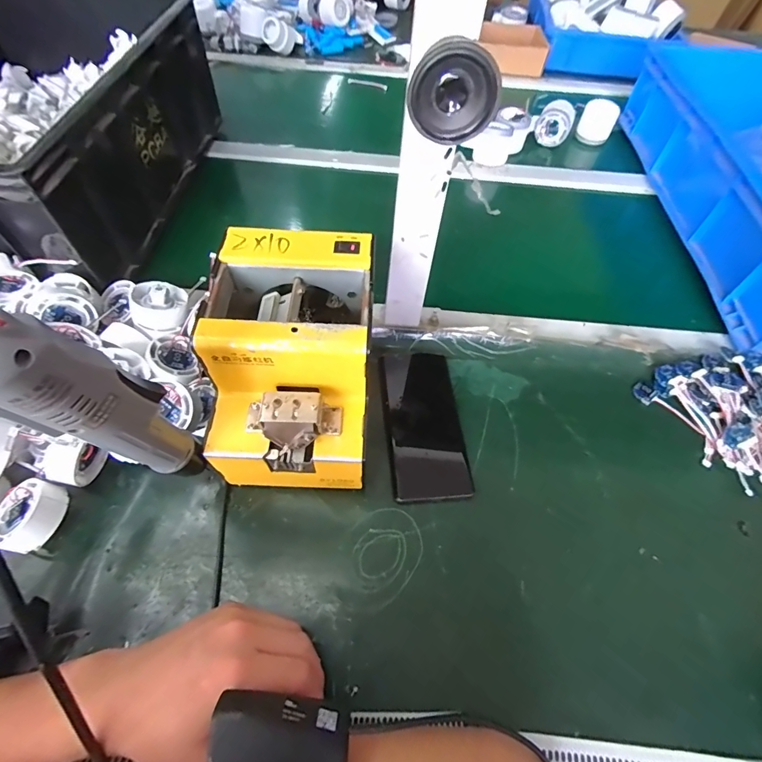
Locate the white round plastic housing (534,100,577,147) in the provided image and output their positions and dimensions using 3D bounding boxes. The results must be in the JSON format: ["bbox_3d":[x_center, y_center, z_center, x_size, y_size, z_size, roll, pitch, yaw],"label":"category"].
[{"bbox_3d":[0.307,-0.455,0.716,0.060,0.059,0.044,24,60,12],"label":"white round plastic housing"}]

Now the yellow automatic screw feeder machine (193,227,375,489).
[{"bbox_3d":[-0.072,-0.012,0.355,0.121,0.146,0.172,4,58,0],"label":"yellow automatic screw feeder machine"}]

